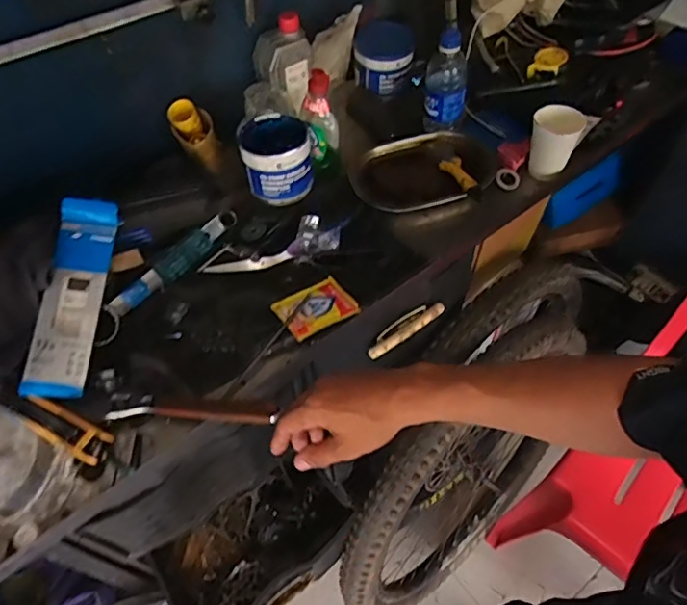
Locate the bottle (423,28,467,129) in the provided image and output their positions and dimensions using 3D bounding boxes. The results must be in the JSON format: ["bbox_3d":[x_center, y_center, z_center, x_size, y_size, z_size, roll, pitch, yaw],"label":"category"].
[{"bbox_3d":[0.160,-0.342,0.859,0.062,0.148,0.055,5,56,6],"label":"bottle"}]

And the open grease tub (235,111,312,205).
[{"bbox_3d":[-0.097,-0.216,0.820,0.101,0.085,0.108,-1,55,2],"label":"open grease tub"}]

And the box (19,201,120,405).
[{"bbox_3d":[-0.327,-0.010,0.663,0.064,0.029,0.244,2,71,4],"label":"box"}]

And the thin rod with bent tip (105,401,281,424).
[{"bbox_3d":[-0.166,0.121,0.613,0.191,0.014,0.027,-1,52,7],"label":"thin rod with bent tip"}]

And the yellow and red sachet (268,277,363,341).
[{"bbox_3d":[-0.036,0.004,0.704,0.091,0.010,0.082,-27,44,-21],"label":"yellow and red sachet"}]

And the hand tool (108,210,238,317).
[{"bbox_3d":[-0.229,-0.058,0.752,0.034,0.029,0.206,31,62,22],"label":"hand tool"}]

